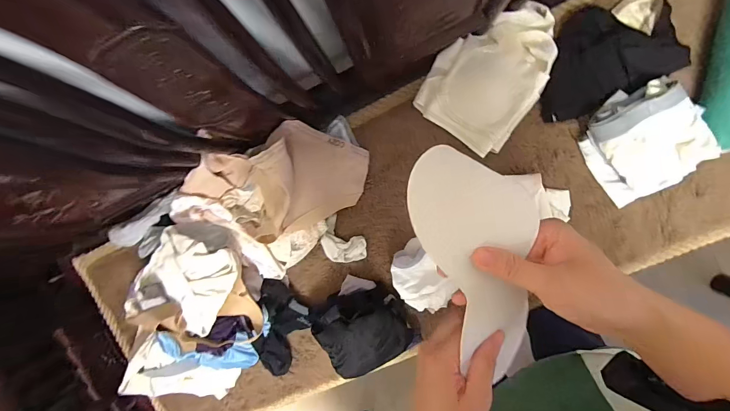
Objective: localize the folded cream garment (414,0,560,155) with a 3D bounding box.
[{"bbox_3d":[0.223,-0.232,0.590,0.182,0.053,0.254,36,101,-1],"label":"folded cream garment"}]

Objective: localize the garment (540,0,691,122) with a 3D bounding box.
[{"bbox_3d":[0.419,-0.252,0.577,0.232,0.032,0.172,-11,98,7],"label":"garment"}]

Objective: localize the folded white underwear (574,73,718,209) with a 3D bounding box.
[{"bbox_3d":[0.478,-0.107,0.577,0.172,0.061,0.186,-31,95,10],"label":"folded white underwear"}]

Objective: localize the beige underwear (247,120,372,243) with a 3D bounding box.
[{"bbox_3d":[-0.120,-0.044,0.615,0.253,0.127,0.166,-23,96,9],"label":"beige underwear"}]

